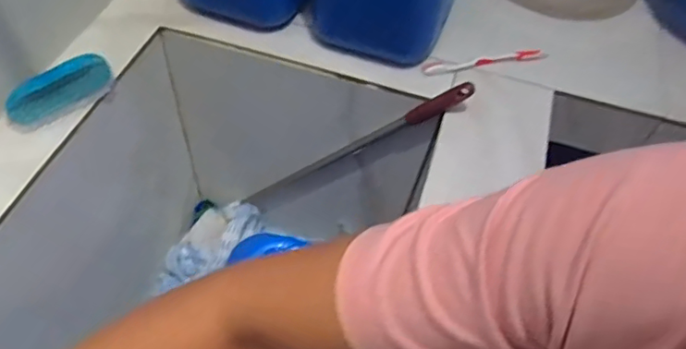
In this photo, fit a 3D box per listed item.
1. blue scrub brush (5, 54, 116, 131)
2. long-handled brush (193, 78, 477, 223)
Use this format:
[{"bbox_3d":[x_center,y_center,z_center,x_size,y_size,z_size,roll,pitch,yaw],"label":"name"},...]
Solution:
[{"bbox_3d":[-0.331,-0.099,0.668,0.122,0.036,0.042,-30,61,-24],"label":"blue scrub brush"},{"bbox_3d":[-0.053,-0.014,0.896,0.037,0.597,0.032,39,46,-30],"label":"long-handled brush"}]

